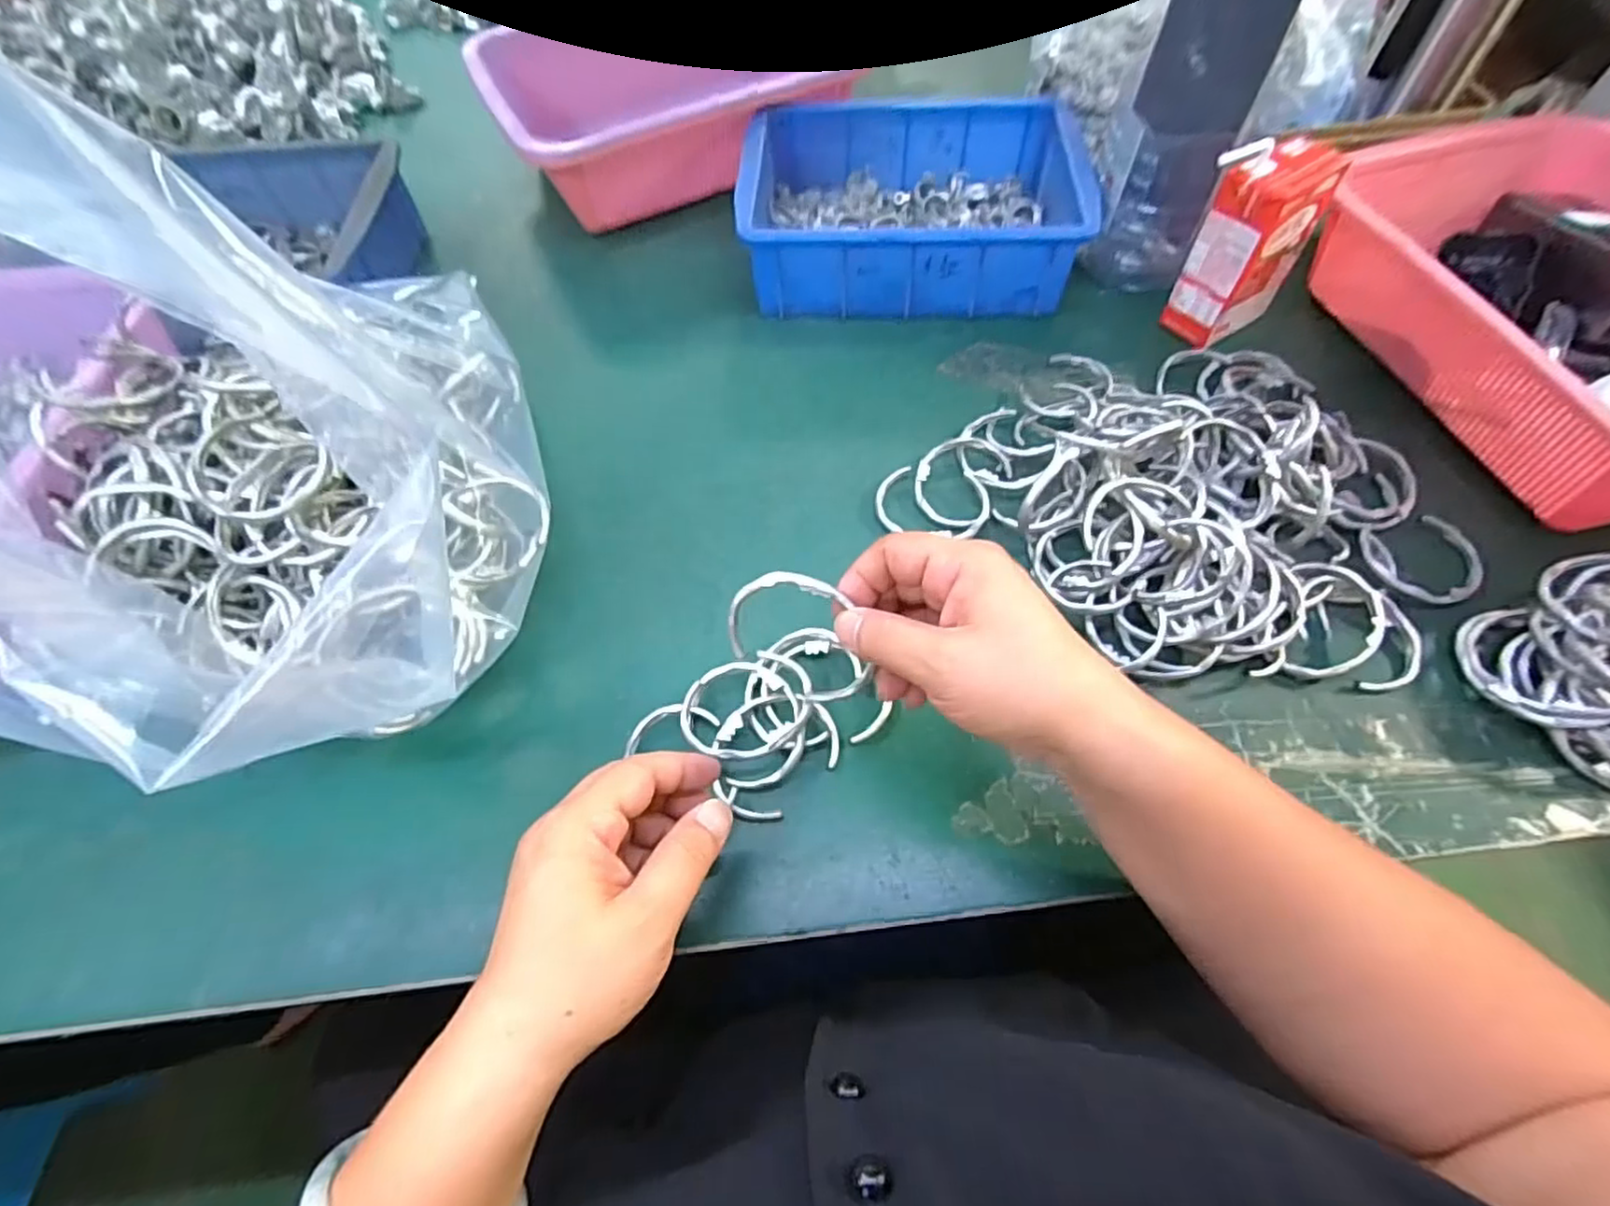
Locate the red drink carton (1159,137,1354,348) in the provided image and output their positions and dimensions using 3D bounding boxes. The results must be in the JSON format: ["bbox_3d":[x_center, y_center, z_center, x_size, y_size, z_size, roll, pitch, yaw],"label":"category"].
[{"bbox_3d":[0.286,-0.231,0.446,0.073,0.114,0.043,-28,63,-14],"label":"red drink carton"}]

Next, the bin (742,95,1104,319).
[{"bbox_3d":[0.080,-0.300,0.519,0.242,0.067,0.174,-1,60,2],"label":"bin"}]

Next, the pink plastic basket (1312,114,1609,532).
[{"bbox_3d":[0.475,-0.188,0.411,0.224,0.091,0.306,-12,61,-5],"label":"pink plastic basket"}]

